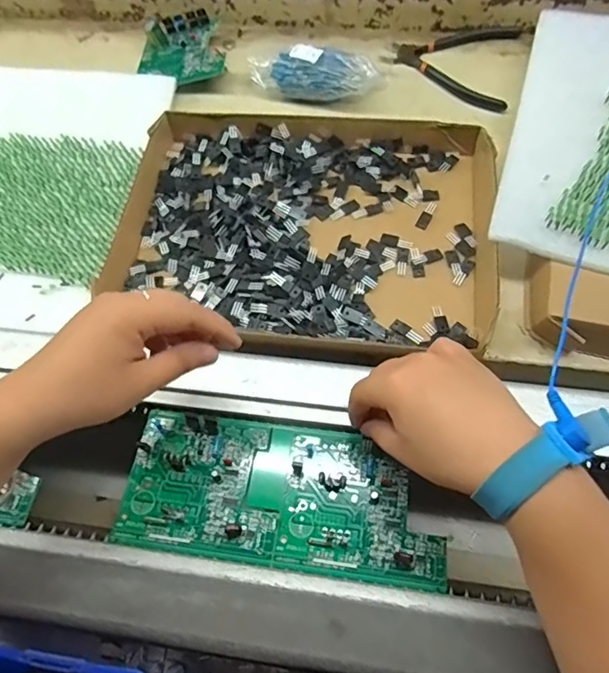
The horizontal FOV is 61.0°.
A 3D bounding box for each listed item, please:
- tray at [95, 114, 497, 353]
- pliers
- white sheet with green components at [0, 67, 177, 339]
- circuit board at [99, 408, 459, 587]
[{"bbox_3d":[0.001,-0.098,0.443,0.308,0.029,0.232,5,60,6],"label":"tray"},{"bbox_3d":[0.173,-0.299,0.549,0.135,0.018,0.117,31,66,20],"label":"pliers"},{"bbox_3d":[-0.263,-0.138,0.480,0.196,0.024,0.279,9,68,8],"label":"white sheet with green components"},{"bbox_3d":[-0.015,0.108,0.351,0.214,0.007,0.095,10,60,9],"label":"circuit board"}]

